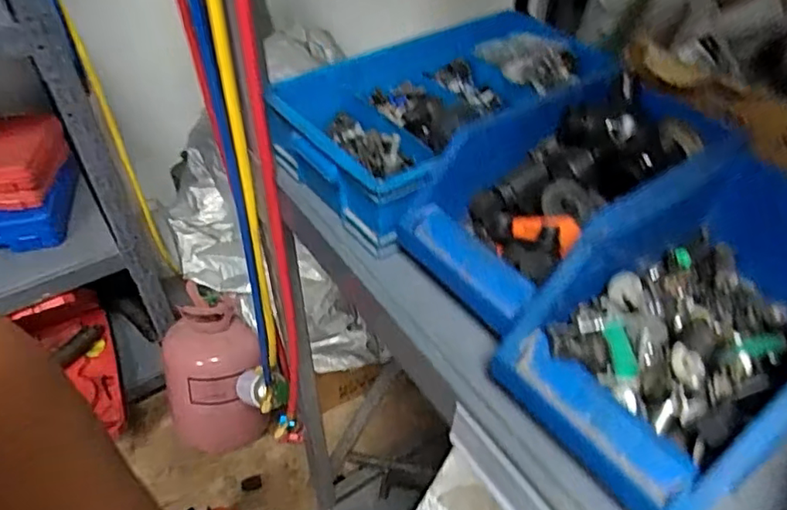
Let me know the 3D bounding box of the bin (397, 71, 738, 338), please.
[{"bbox_3d":[0.143,-0.054,0.487,0.248,0.106,0.140,-26,49,-25],"label":"bin"}]

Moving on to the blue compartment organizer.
[{"bbox_3d":[0.062,-0.161,0.610,0.360,0.091,0.190,-28,50,-27],"label":"blue compartment organizer"}]

